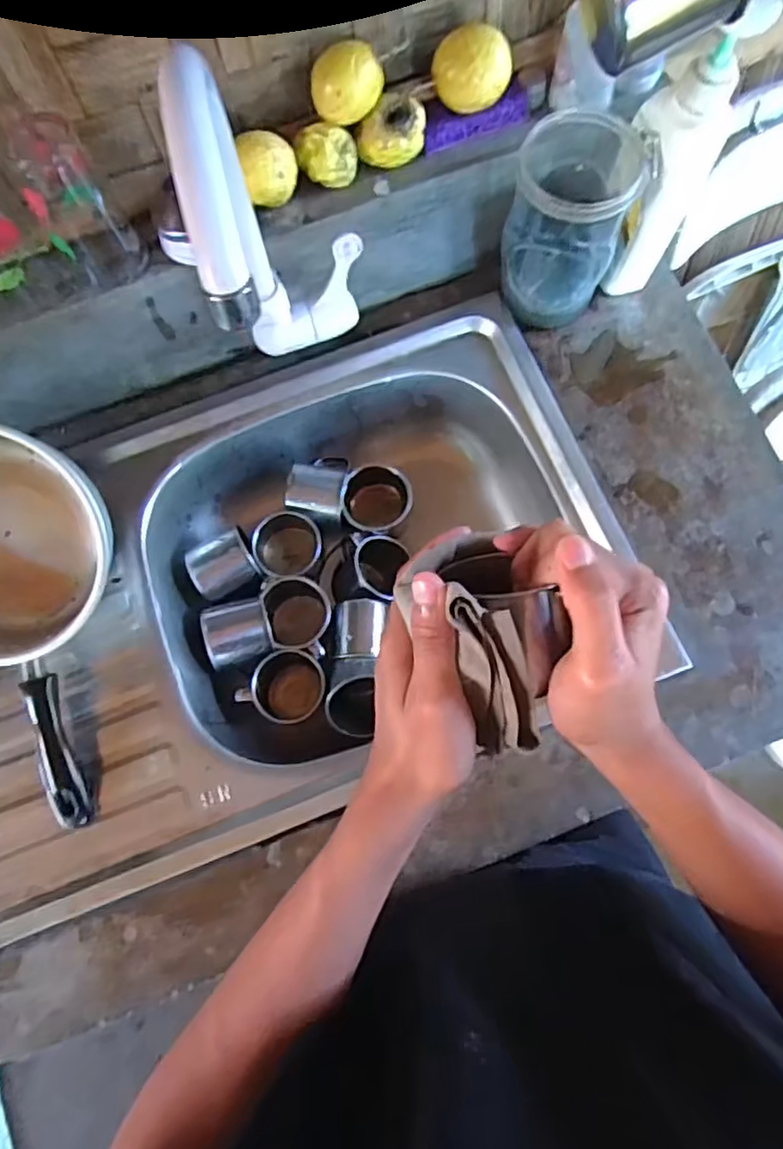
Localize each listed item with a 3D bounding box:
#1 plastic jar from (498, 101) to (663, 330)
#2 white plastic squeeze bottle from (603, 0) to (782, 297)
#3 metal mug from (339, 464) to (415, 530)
[{"bbox_3d":[0.154,-0.309,0.551,0.094,0.153,0.108,26,78,8],"label":"plastic jar"},{"bbox_3d":[0.227,-0.334,0.516,0.049,0.235,0.055,-10,76,-1],"label":"white plastic squeeze bottle"},{"bbox_3d":[-0.014,-0.081,0.679,0.076,0.067,0.067,-3,94,6],"label":"metal mug"}]

